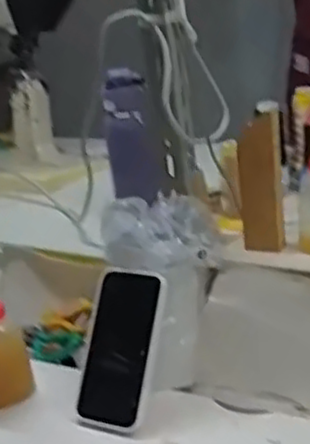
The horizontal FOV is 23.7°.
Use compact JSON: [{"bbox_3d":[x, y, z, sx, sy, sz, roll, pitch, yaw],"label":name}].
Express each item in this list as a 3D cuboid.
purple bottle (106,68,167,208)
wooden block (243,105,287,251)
[{"bbox_3d":[-0.028,-0.123,1.077,0.085,0.180,0.044,3,23,26],"label":"purple bottle"},{"bbox_3d":[0.131,-0.044,0.895,0.051,0.173,0.027,-6,20,6],"label":"wooden block"}]

